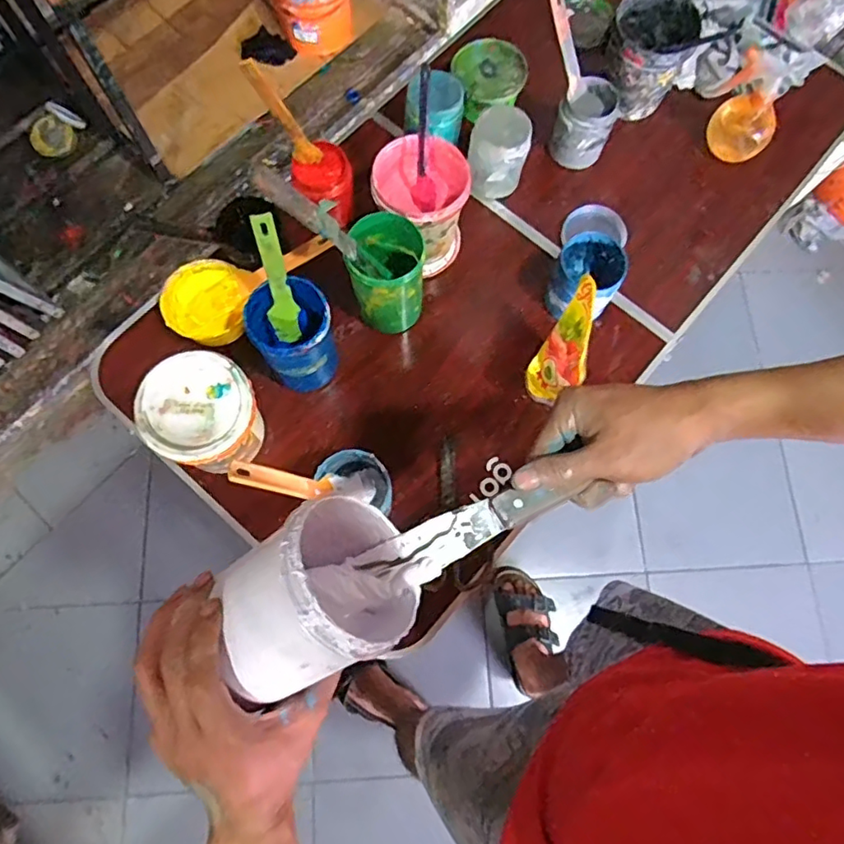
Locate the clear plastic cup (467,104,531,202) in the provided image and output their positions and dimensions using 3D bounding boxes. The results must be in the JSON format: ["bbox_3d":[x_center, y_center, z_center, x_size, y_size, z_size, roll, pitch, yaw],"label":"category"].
[{"bbox_3d":[0.111,-0.390,0.846,0.086,0.100,0.076,10,74,1],"label":"clear plastic cup"}]

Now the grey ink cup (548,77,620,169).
[{"bbox_3d":[0.244,-0.447,0.881,0.080,0.106,0.079,0,74,-1],"label":"grey ink cup"}]

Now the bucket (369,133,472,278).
[{"bbox_3d":[-0.001,-0.296,0.808,0.122,0.133,0.131,0,74,-1],"label":"bucket"}]

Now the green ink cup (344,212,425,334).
[{"bbox_3d":[-0.045,-0.196,0.775,0.096,0.139,0.112,4,74,0],"label":"green ink cup"}]

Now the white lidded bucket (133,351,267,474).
[{"bbox_3d":[-0.260,-0.004,0.711,0.130,0.126,0.122,0,74,-1],"label":"white lidded bucket"}]

